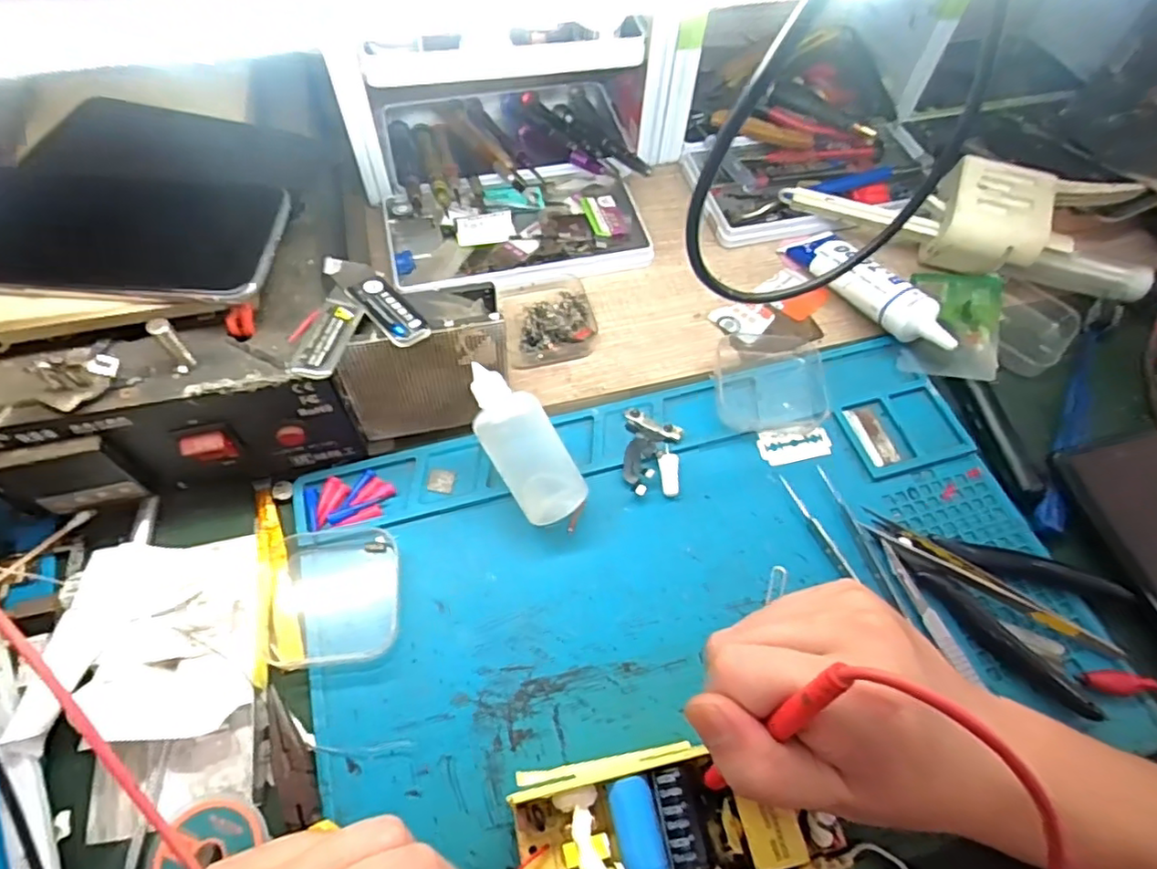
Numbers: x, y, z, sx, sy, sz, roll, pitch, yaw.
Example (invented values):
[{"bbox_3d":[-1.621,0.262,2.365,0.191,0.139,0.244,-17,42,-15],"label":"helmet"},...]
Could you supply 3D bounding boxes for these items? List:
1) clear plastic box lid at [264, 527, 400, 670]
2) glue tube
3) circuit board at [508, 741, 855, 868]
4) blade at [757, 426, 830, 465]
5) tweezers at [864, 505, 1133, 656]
[{"bbox_3d":[-0.120,0.078,0.303,0.060,0.004,0.065,-6,61,-7],"label":"clear plastic box lid"},{"bbox_3d":[0.192,-0.099,0.408,0.033,0.022,0.136,-22,50,-15],"label":"glue tube"},{"bbox_3d":[0.041,0.158,0.250,0.127,0.027,0.059,-9,62,-9],"label":"circuit board"},{"bbox_3d":[0.126,0.007,0.357,0.042,0.004,0.022,-5,56,-4],"label":"blade"},{"bbox_3d":[0.204,0.075,0.308,0.125,0.004,0.016,33,64,14],"label":"tweezers"}]

